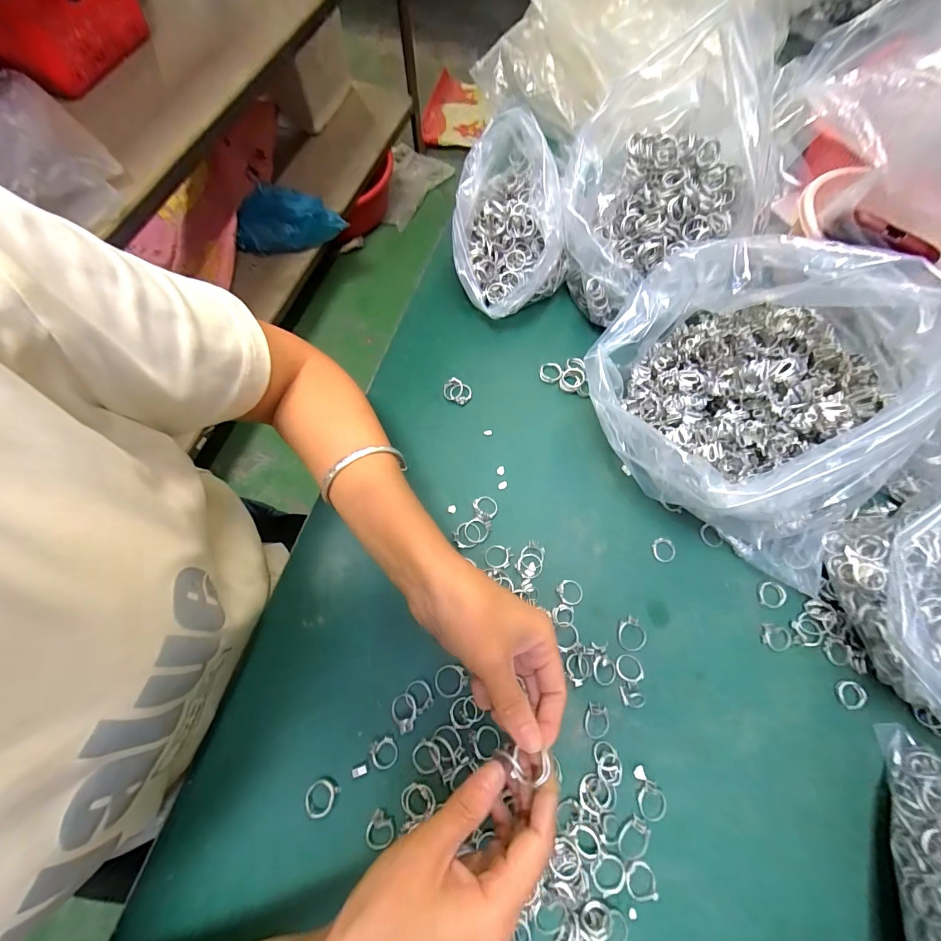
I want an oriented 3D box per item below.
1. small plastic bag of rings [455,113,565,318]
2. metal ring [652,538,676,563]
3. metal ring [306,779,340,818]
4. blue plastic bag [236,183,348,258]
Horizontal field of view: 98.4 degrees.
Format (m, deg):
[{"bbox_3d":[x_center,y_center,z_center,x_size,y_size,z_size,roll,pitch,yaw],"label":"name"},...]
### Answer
[{"bbox_3d":[0.040,-0.235,0.406,0.123,0.121,0.141,12,70,4],"label":"small plastic bag of rings"},{"bbox_3d":[0.172,0.070,0.359,0.019,0.004,0.022,-7,70,-5],"label":"metal ring"},{"bbox_3d":[-0.106,0.231,0.286,0.020,0.004,0.023,30,71,9],"label":"metal ring"},{"bbox_3d":[-0.492,-0.670,1.099,0.284,0.138,0.110,2,70,0],"label":"blue plastic bag"}]

